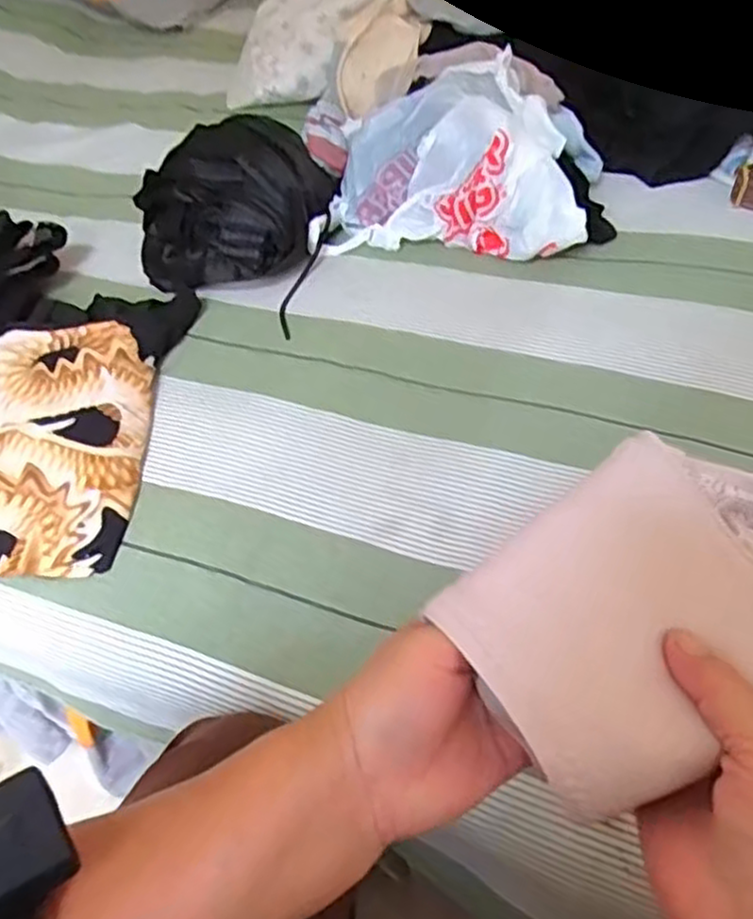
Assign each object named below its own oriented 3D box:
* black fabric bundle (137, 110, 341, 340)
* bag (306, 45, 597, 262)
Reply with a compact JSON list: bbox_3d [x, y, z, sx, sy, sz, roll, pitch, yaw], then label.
[{"bbox_3d":[-0.142,-0.265,0.742,0.172,0.105,0.200,7,50,13],"label":"black fabric bundle"},{"bbox_3d":[0.077,-0.300,0.739,0.253,0.119,0.167,6,49,12],"label":"bag"}]

